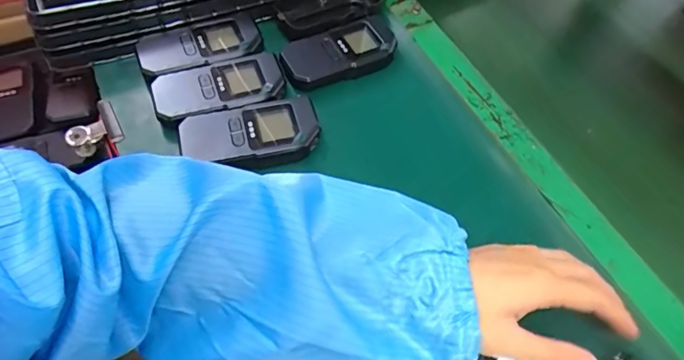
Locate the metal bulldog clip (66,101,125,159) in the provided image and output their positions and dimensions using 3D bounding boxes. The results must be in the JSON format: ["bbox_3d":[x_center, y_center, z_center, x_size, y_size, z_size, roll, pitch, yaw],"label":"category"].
[{"bbox_3d":[-0.222,-0.043,0.418,0.045,0.025,0.044,-25,62,-18],"label":"metal bulldog clip"}]

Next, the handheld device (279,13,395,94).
[{"bbox_3d":[0.004,-0.126,0.469,0.128,0.028,0.059,-26,62,-18],"label":"handheld device"}]

